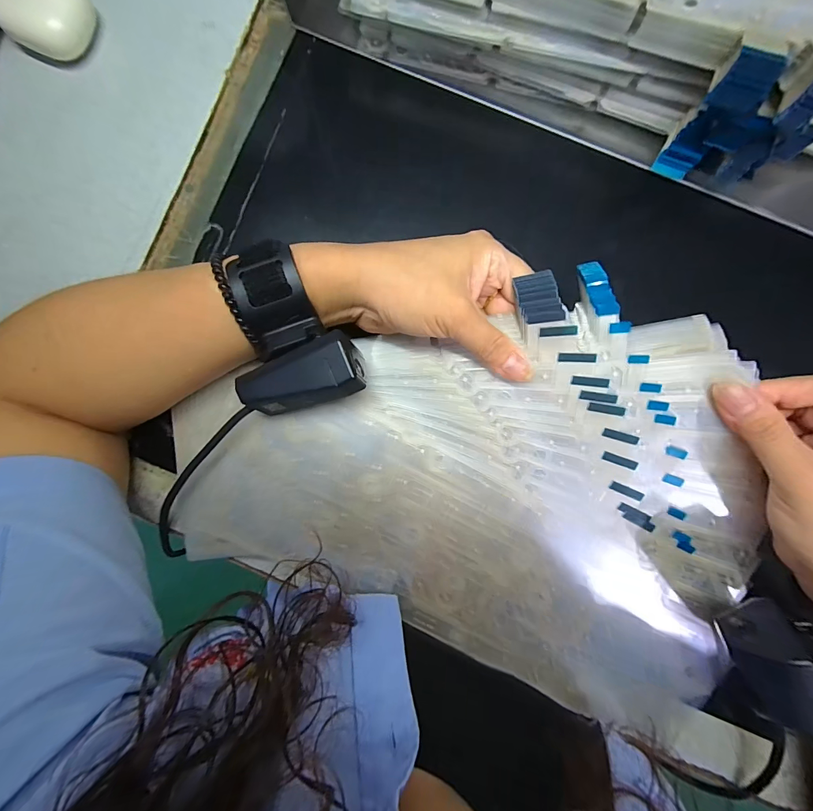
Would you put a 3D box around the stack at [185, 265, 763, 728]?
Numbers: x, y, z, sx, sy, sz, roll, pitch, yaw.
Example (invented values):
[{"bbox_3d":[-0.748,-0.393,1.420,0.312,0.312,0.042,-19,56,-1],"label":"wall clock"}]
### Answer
[{"bbox_3d":[0.048,0.042,0.224,0.377,0.050,0.238,23,89,2],"label":"stack"}]

